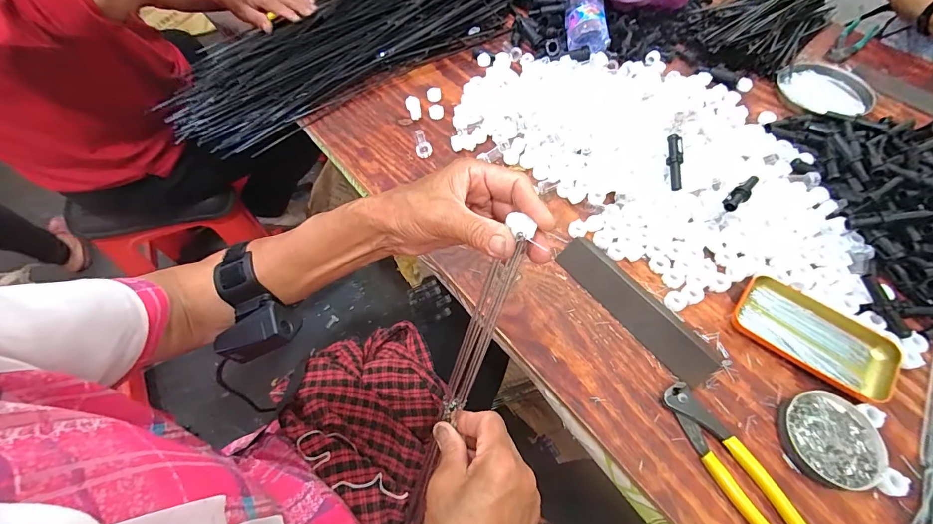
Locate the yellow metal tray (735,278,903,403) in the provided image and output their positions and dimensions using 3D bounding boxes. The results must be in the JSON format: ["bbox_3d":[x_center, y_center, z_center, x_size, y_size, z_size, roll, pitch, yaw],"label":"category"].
[{"bbox_3d":[0.366,0.076,0.414,0.145,0.014,0.076,35,65,19],"label":"yellow metal tray"}]

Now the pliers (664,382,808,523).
[{"bbox_3d":[0.244,0.189,0.353,0.039,0.012,0.161,-27,63,-15],"label":"pliers"}]

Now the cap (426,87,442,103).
[{"bbox_3d":[-0.051,-0.266,0.622,0.023,0.010,0.023,0,59,0],"label":"cap"}]

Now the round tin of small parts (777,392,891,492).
[{"bbox_3d":[0.342,0.165,0.368,0.079,0.012,0.079,0,59,0],"label":"round tin of small parts"}]

